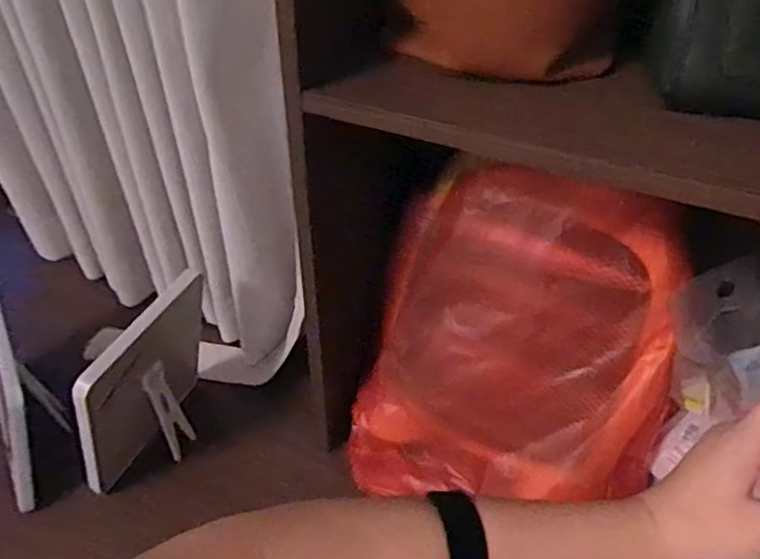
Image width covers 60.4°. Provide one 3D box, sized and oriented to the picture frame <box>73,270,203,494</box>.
[{"bbox_3d":[-0.265,0.115,0.753,0.062,0.226,0.217,17,45,17],"label":"picture frame"}]

